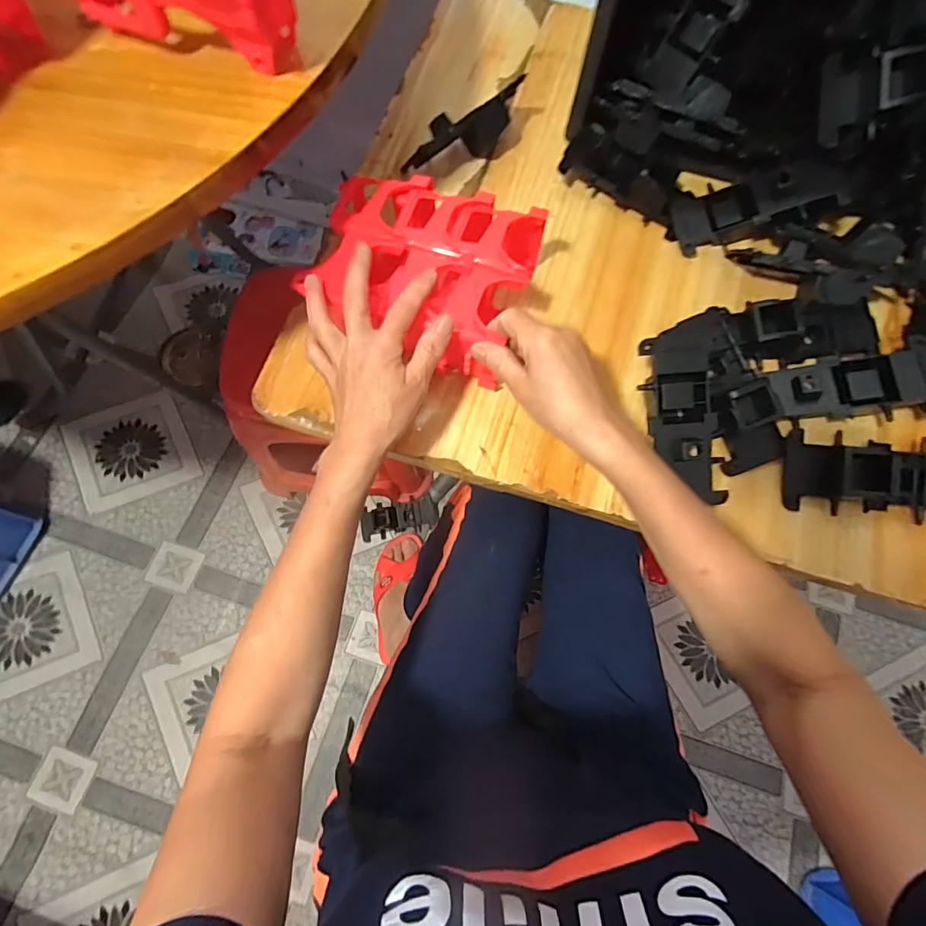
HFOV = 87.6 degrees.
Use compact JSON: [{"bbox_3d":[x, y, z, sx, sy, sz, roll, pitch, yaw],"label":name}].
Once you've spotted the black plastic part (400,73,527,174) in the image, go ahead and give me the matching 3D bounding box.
[{"bbox_3d":[0.000,-0.347,0.506,0.131,0.059,0.034,-18,73,-8],"label":"black plastic part"}]

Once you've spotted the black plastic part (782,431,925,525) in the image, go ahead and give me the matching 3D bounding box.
[{"bbox_3d":[0.363,0.010,0.418,0.144,0.050,0.066,8,72,0],"label":"black plastic part"}]

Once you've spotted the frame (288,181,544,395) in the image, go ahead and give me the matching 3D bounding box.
[{"bbox_3d":[-0.033,-0.168,0.439,0.194,0.068,0.154,9,72,1],"label":"frame"}]

